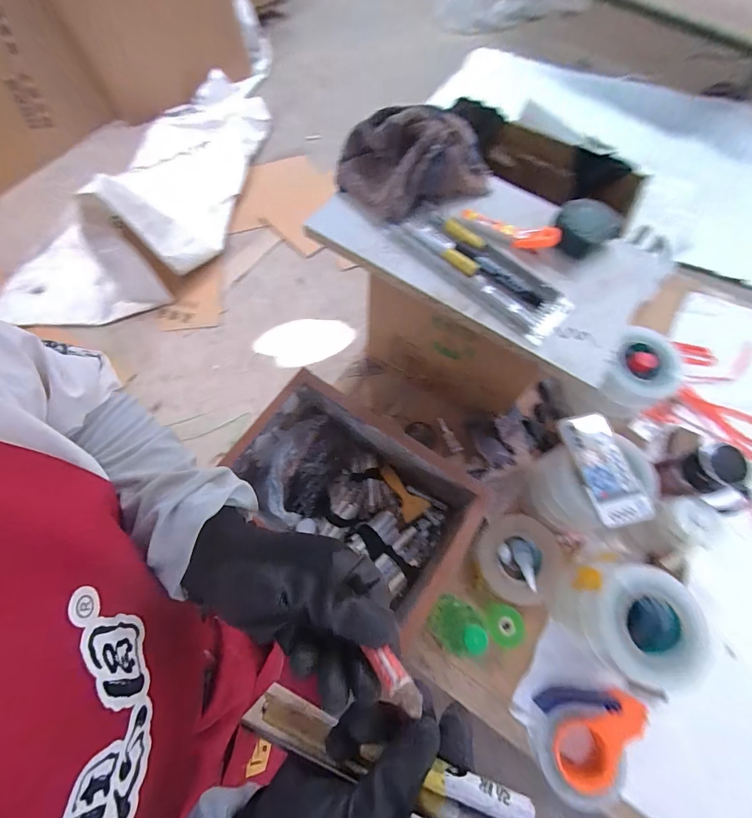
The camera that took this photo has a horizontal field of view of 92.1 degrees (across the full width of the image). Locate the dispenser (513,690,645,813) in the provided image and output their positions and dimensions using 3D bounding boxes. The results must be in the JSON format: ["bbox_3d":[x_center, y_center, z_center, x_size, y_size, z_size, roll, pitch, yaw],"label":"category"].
[{"bbox_3d":[0.319,0.498,0.543,0.169,0.059,0.131,-15,68,-7],"label":"dispenser"}]

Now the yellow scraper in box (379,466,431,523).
[{"bbox_3d":[0.052,0.148,0.664,0.050,0.025,0.107,-25,70,-10],"label":"yellow scraper in box"}]

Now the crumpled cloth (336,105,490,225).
[{"bbox_3d":[0.051,-0.313,0.462,0.202,0.071,0.130,0,67,0],"label":"crumpled cloth"}]

